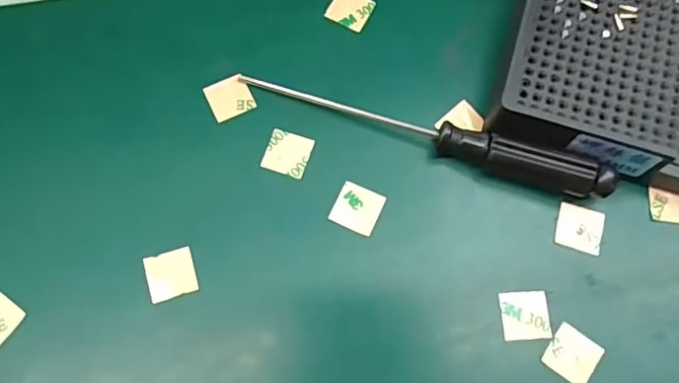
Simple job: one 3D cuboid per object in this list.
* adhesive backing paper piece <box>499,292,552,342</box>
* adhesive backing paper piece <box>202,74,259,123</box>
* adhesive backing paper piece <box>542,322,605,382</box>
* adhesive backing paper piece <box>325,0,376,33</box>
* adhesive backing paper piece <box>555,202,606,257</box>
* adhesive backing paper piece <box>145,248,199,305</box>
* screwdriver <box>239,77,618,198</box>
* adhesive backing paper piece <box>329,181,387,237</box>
[{"bbox_3d":[0.060,0.040,0.181,0.015,0.004,0.015,-3,72,0],"label":"adhesive backing paper piece"},{"bbox_3d":[-0.040,-0.034,0.203,0.015,0.004,0.015,-23,74,-11],"label":"adhesive backing paper piece"},{"bbox_3d":[0.074,0.052,0.177,0.015,0.004,0.015,35,75,10],"label":"adhesive backing paper piece"},{"bbox_3d":[0.004,-0.070,0.216,0.016,0.004,0.016,24,74,7],"label":"adhesive backing paper piece"},{"bbox_3d":[0.082,0.013,0.190,0.015,0.004,0.015,18,71,5],"label":"adhesive backing paper piece"},{"bbox_3d":[-0.055,0.027,0.181,0.015,0.004,0.015,-17,74,-6],"label":"adhesive backing paper piece"},{"bbox_3d":[0.028,-0.019,0.191,0.128,0.015,0.013,18,74,5],"label":"screwdriver"},{"bbox_3d":[0.006,0.006,0.191,0.016,0.004,0.016,23,69,4],"label":"adhesive backing paper piece"}]

